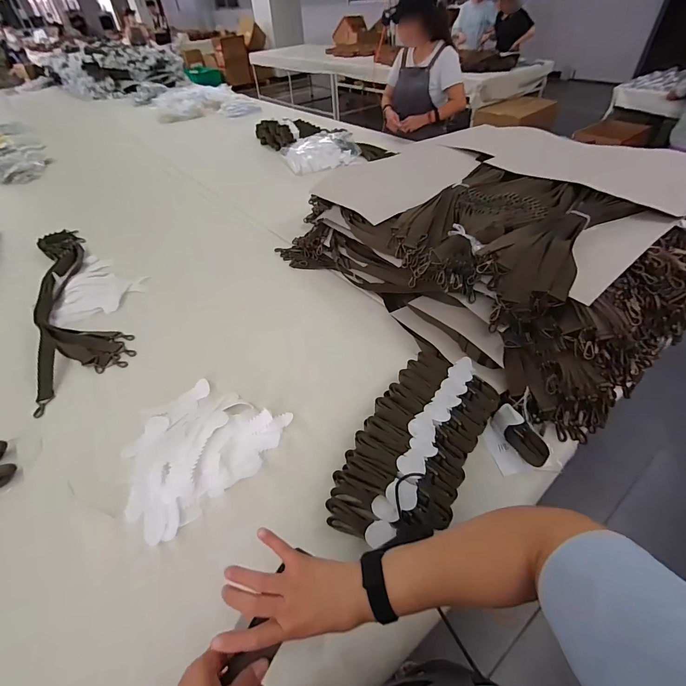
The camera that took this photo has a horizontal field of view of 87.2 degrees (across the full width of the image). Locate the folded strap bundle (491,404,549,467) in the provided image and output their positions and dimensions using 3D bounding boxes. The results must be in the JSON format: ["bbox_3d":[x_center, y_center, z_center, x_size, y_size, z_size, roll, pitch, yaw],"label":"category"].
[{"bbox_3d":[0.351,0.183,0.717,0.045,0.048,0.124,-18,47,-15],"label":"folded strap bundle"}]

